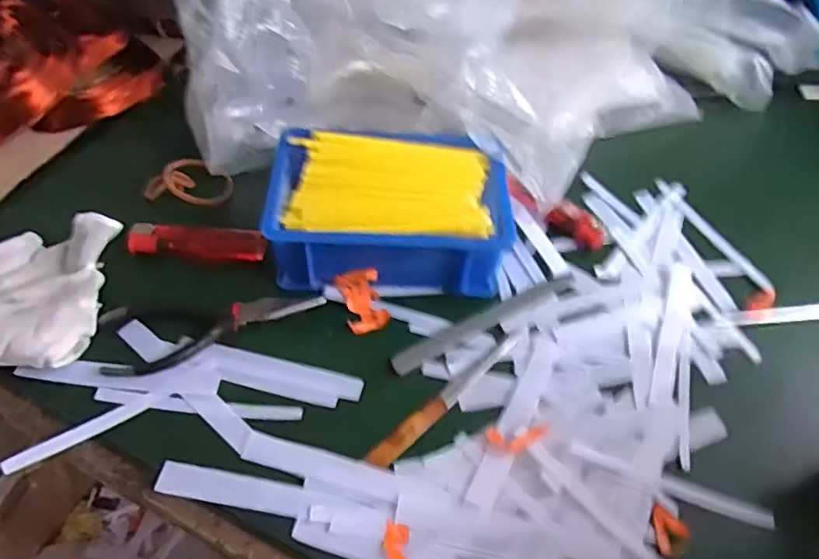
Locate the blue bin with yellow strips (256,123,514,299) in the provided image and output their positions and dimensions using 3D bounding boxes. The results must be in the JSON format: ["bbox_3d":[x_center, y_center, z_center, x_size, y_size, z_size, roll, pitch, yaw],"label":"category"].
[{"bbox_3d":[-0.012,-0.042,0.389,0.146,0.059,0.095,4,52,-1],"label":"blue bin with yellow strips"}]

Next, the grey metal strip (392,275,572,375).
[{"bbox_3d":[0.047,0.024,0.379,0.132,0.004,0.017,-24,54,-21],"label":"grey metal strip"}]

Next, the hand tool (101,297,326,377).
[{"bbox_3d":[-0.118,0.021,0.366,0.126,0.006,0.049,-17,59,-14],"label":"hand tool"}]

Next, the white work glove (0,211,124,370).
[{"bbox_3d":[-0.228,0.010,0.342,0.112,0.036,0.088,-2,52,-5],"label":"white work glove"}]

